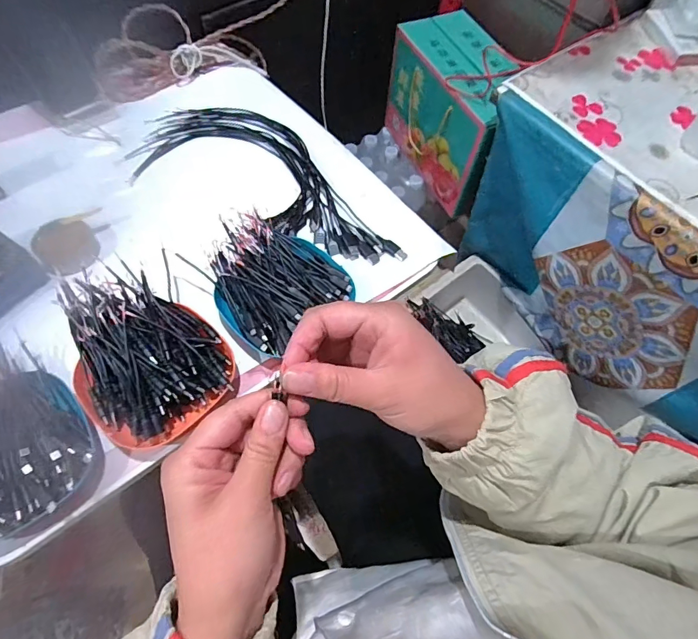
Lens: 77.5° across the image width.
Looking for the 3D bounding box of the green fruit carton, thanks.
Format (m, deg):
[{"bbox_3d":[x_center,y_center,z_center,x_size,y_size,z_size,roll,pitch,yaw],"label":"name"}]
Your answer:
[{"bbox_3d":[0.233,-0.441,0.944,0.156,0.243,0.349,-23,67,-14],"label":"green fruit carton"}]

